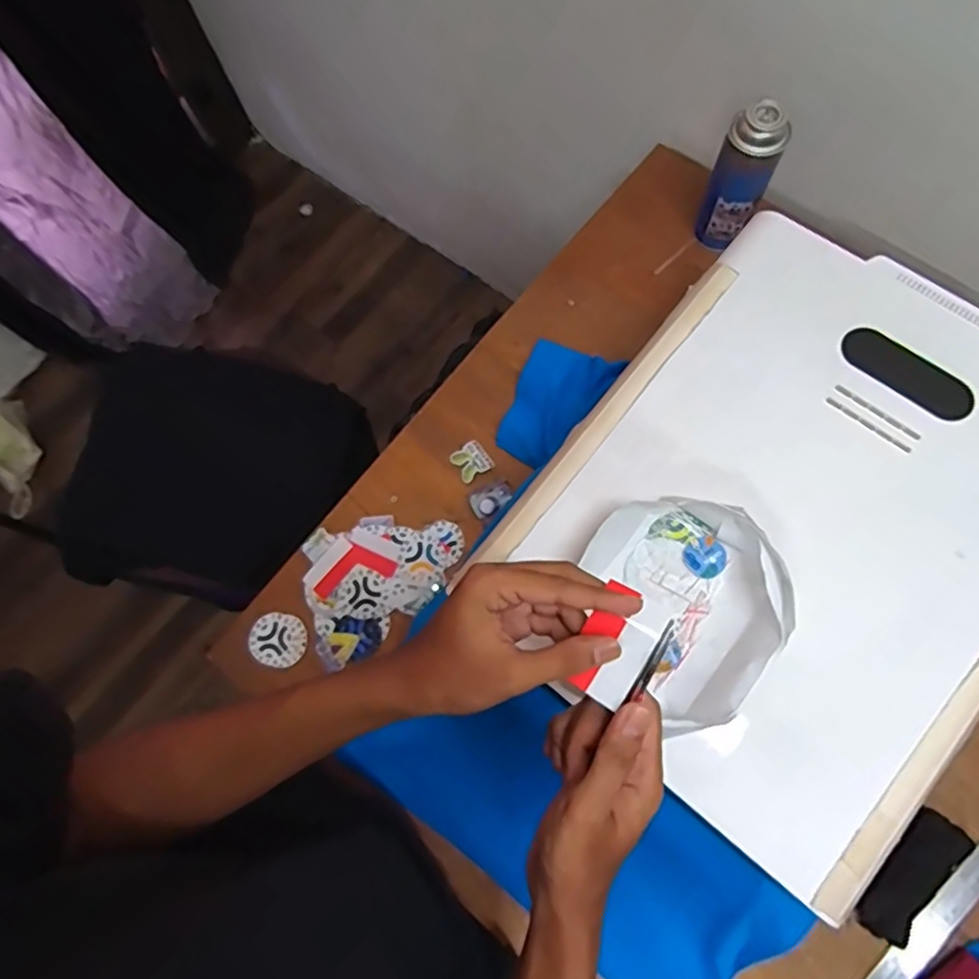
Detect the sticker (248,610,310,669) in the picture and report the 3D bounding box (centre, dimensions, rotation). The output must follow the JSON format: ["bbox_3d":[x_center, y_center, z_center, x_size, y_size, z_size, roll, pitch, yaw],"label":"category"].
[{"bbox_3d":[-0.244,0.174,0.720,0.065,0.006,0.063,-1,75,4],"label":"sticker"}]

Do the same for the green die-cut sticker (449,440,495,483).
[{"bbox_3d":[-0.022,-0.035,0.748,0.042,0.004,0.041,-33,75,-4],"label":"green die-cut sticker"}]

